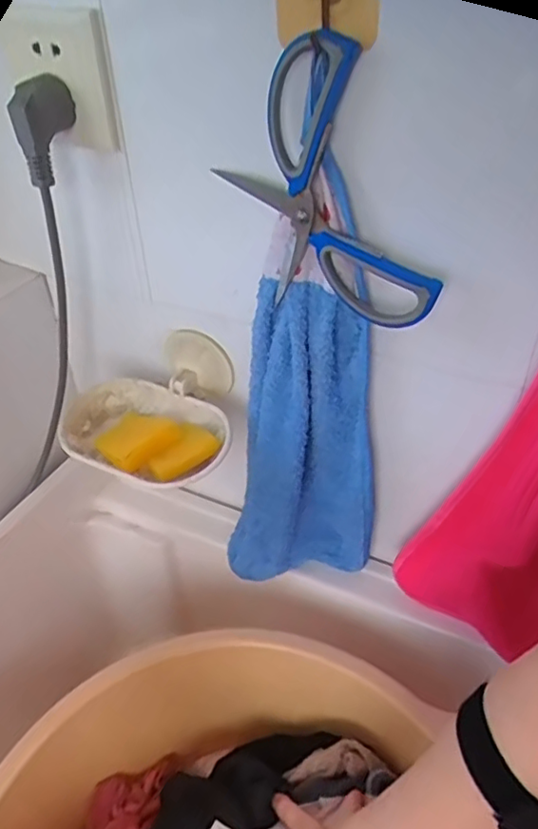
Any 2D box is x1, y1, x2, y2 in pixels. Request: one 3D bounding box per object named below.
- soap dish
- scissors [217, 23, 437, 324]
[{"bbox_3d":[-0.092,-0.006,0.498,0.139,0.055,0.128,18,43,22],"label":"soap dish"},{"bbox_3d":[0.037,-0.136,0.372,0.145,0.154,0.015,18,43,23],"label":"scissors"}]

